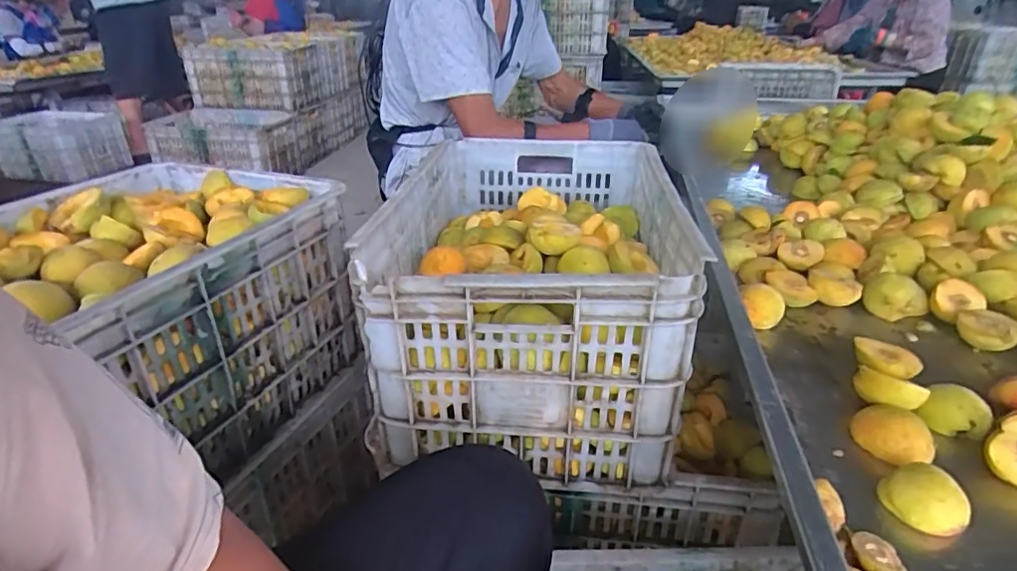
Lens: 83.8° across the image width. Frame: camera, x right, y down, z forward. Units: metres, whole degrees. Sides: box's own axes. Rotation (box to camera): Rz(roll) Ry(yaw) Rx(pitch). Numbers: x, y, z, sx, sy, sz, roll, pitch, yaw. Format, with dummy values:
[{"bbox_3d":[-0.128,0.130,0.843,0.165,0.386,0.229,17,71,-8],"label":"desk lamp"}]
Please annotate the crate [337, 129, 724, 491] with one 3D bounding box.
[{"bbox_3d":[0.042,-0.017,0.806,0.348,0.265,0.561,3,28,7],"label":"crate"}]

